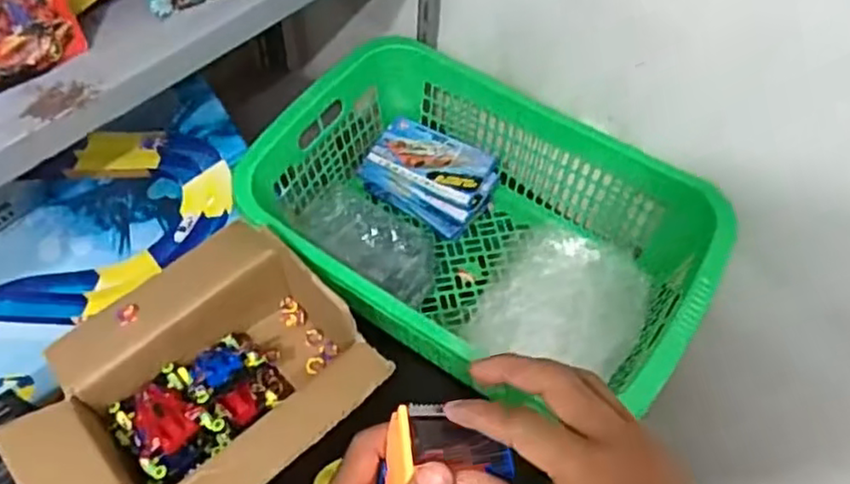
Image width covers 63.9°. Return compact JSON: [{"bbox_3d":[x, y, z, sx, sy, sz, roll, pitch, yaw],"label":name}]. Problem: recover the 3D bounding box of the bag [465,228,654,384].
[{"bbox_3d":[0.185,0.070,0.916,0.207,0.054,0.215,14,59,8],"label":"bag"}]

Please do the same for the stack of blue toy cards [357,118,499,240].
[{"bbox_3d":[0.006,-0.097,1.009,0.184,0.060,0.131,28,62,16],"label":"stack of blue toy cards"}]

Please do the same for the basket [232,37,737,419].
[{"bbox_3d":[0.071,-0.009,0.896,0.549,0.197,0.399,36,65,20],"label":"basket"}]

